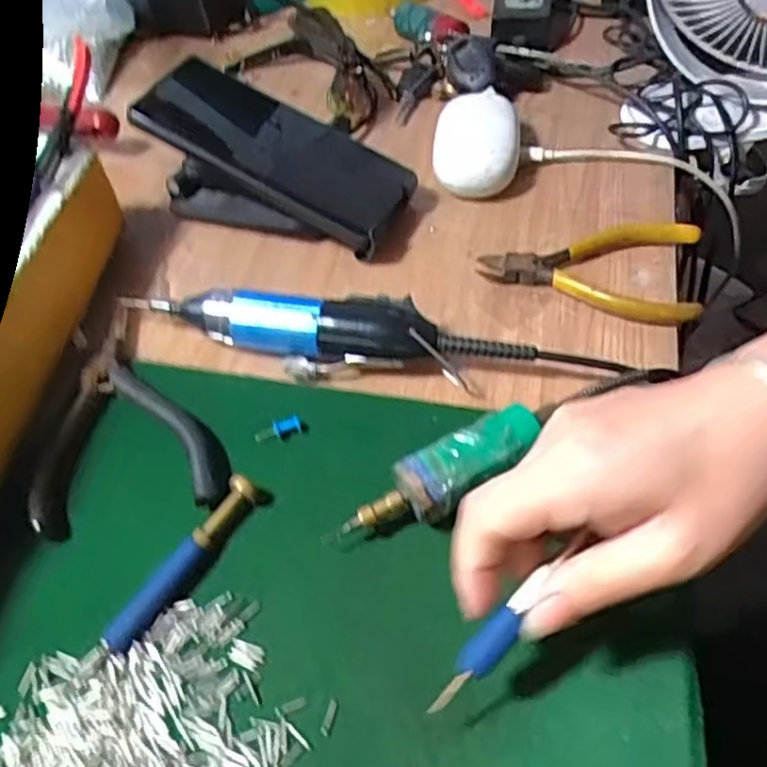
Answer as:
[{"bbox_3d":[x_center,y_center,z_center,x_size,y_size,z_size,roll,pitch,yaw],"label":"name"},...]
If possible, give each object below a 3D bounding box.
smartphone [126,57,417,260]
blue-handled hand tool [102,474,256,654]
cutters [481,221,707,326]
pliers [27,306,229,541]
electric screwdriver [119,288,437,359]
[{"bbox_3d":[-0.066,-0.145,0.456,0.168,0.019,0.073,28,54,-1],"label":"smartphone"},{"bbox_3d":[-0.086,0.075,0.310,0.013,0.012,0.085,24,56,25],"label":"blue-handled hand tool"},{"bbox_3d":[0.117,-0.066,0.419,0.120,0.019,0.072,7,50,12],"label":"cutters"},{"bbox_3d":[-0.129,0.011,0.370,0.088,0.013,0.138,-13,49,-5],"label":"pliers"},{"bbox_3d":[-0.057,-0.030,0.389,0.172,0.030,0.027,5,50,11],"label":"electric screwdriver"}]

